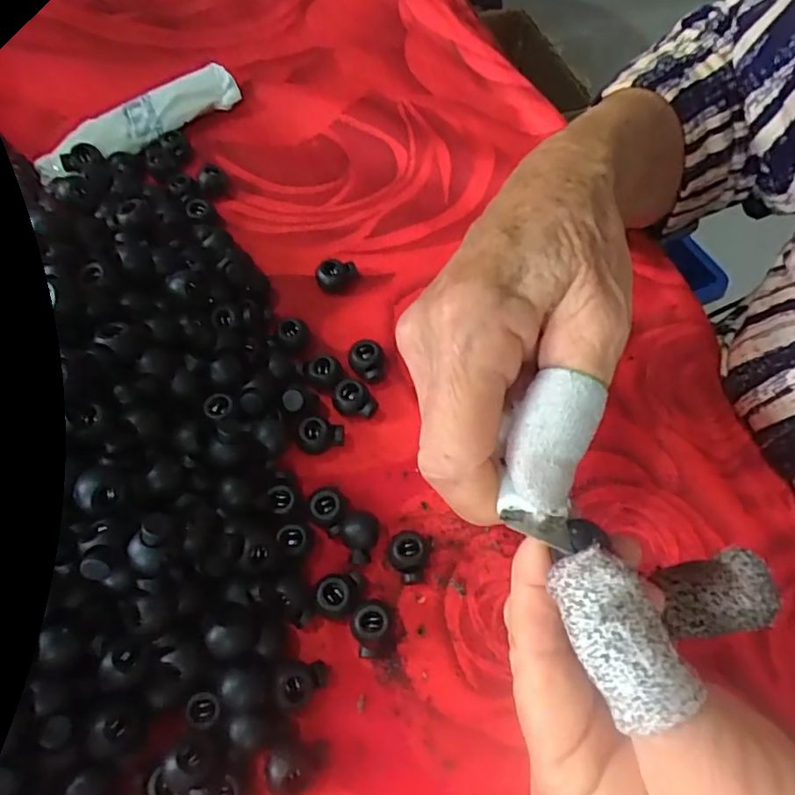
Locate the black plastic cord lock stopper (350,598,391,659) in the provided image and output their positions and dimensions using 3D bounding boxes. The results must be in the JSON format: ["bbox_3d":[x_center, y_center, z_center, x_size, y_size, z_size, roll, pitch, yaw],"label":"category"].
[{"bbox_3d":[-0.009,0.082,0.204,0.014,0.012,0.019,0,62,0],"label":"black plastic cord lock stopper"}]

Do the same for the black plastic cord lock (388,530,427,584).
[{"bbox_3d":[0.004,0.061,0.217,0.014,0.011,0.019,-2,62,-1],"label":"black plastic cord lock"}]

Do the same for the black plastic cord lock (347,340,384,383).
[{"bbox_3d":[-0.013,-0.015,0.250,0.015,0.011,0.018,-1,62,-1],"label":"black plastic cord lock"}]

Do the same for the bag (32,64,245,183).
[{"bbox_3d":[-0.140,-0.148,0.311,0.112,0.019,0.022,-33,67,-16],"label":"bag"}]

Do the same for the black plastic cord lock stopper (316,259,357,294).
[{"bbox_3d":[-0.029,-0.057,0.271,0.019,0.010,0.013,-10,63,-5],"label":"black plastic cord lock stopper"}]

